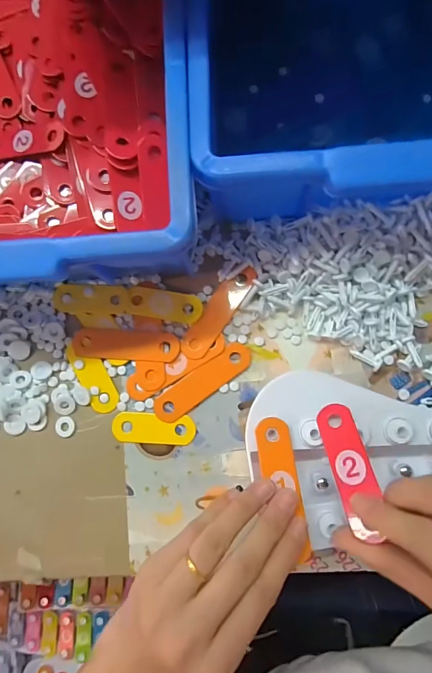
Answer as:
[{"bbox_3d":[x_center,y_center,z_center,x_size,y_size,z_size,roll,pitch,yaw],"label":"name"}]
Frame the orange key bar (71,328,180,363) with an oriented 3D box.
[{"bbox_3d":[-0.072,0.007,0.284,0.085,0.004,0.024,3,86,5],"label":"orange key bar"}]

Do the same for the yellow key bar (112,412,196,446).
[{"bbox_3d":[-0.048,0.072,0.277,0.063,0.004,0.023,2,86,4],"label":"yellow key bar"}]

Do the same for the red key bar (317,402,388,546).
[{"bbox_3d":[0.079,0.076,0.212,0.023,0.009,0.077,-24,51,19],"label":"red key bar"}]

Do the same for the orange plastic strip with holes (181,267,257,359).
[{"bbox_3d":[0.002,-0.020,0.284,0.022,0.009,0.082,34,89,6],"label":"orange plastic strip with holes"}]

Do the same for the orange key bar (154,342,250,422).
[{"bbox_3d":[-0.010,0.035,0.278,0.084,0.004,0.023,-37,84,1],"label":"orange key bar"}]

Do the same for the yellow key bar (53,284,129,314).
[{"bbox_3d":[-0.102,-0.030,0.291,0.062,0.005,0.023,2,86,4],"label":"yellow key bar"}]

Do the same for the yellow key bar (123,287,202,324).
[{"bbox_3d":[-0.042,-0.025,0.284,0.061,0.004,0.022,9,86,5],"label":"yellow key bar"}]

